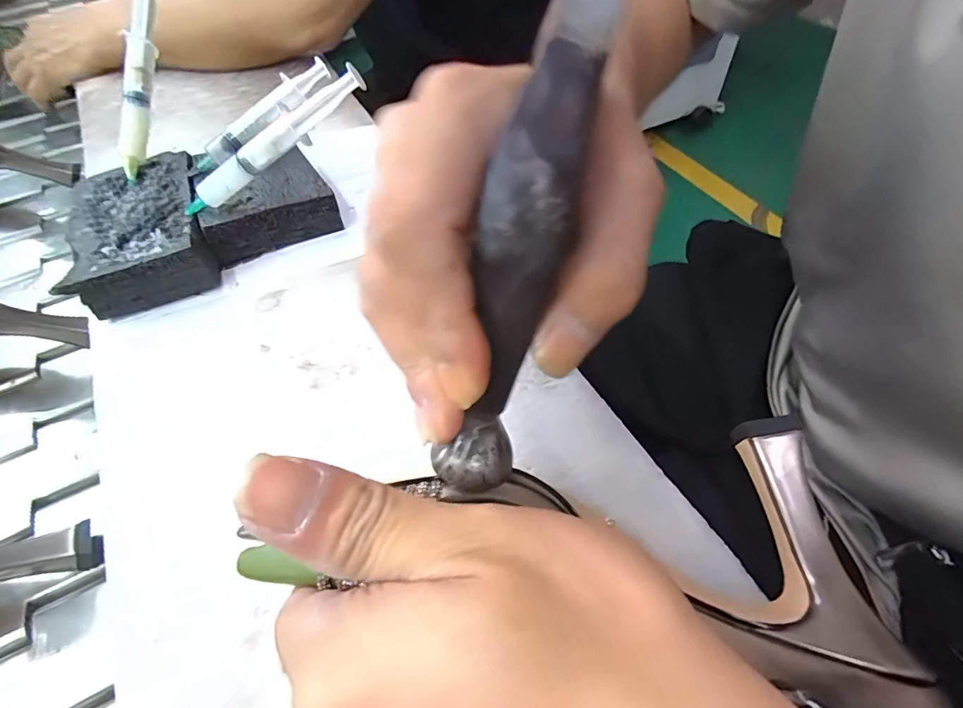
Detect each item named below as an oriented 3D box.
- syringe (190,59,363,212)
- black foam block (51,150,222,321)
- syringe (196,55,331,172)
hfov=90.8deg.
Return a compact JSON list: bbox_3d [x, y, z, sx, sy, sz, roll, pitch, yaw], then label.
[{"bbox_3d":[-0.132,-0.130,0.295,0.143,0.019,0.016,-29,53,15],"label":"syringe"},{"bbox_3d":[-0.235,-0.086,0.332,0.081,0.036,0.125,-22,56,-13],"label":"black foam block"},{"bbox_3d":[-0.160,-0.175,0.349,0.117,0.018,0.012,-45,63,-8],"label":"syringe"}]

